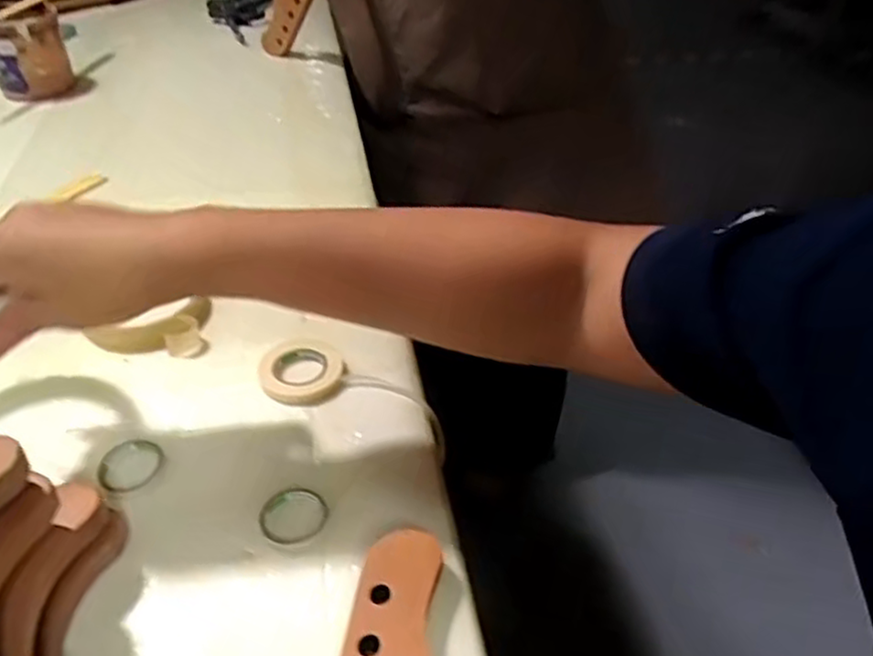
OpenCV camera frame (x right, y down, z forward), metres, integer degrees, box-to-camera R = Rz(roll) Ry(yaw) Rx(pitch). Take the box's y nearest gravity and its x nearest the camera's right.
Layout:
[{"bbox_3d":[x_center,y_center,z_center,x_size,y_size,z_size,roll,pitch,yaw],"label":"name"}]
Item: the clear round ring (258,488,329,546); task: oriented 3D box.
[{"bbox_3d":[-0.074,0.096,0.374,0.035,0.004,0.035,2,39,-2],"label":"clear round ring"}]

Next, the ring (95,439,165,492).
[{"bbox_3d":[-0.170,0.075,0.398,0.033,0.004,0.037,5,39,2],"label":"ring"}]

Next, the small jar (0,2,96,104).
[{"bbox_3d":[-0.459,-0.317,0.819,0.080,0.077,0.095,14,41,17],"label":"small jar"}]

